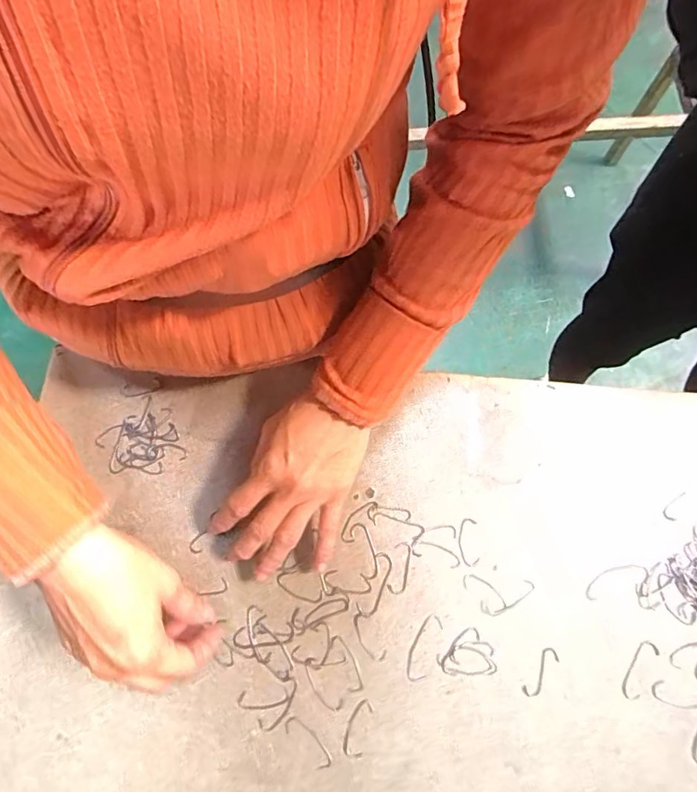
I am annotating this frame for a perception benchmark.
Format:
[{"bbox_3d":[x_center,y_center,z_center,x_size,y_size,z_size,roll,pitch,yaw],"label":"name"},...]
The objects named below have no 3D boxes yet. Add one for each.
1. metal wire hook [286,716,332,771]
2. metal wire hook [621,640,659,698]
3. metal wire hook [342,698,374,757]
[{"bbox_3d":[-0.028,0.243,0.340,0.040,0.004,0.013,42,79,11],"label":"metal wire hook"},{"bbox_3d":[0.210,0.197,0.349,0.014,0.004,0.042,32,77,9],"label":"metal wire hook"},{"bbox_3d":[0.006,0.235,0.343,0.015,0.004,0.037,16,75,5],"label":"metal wire hook"}]

